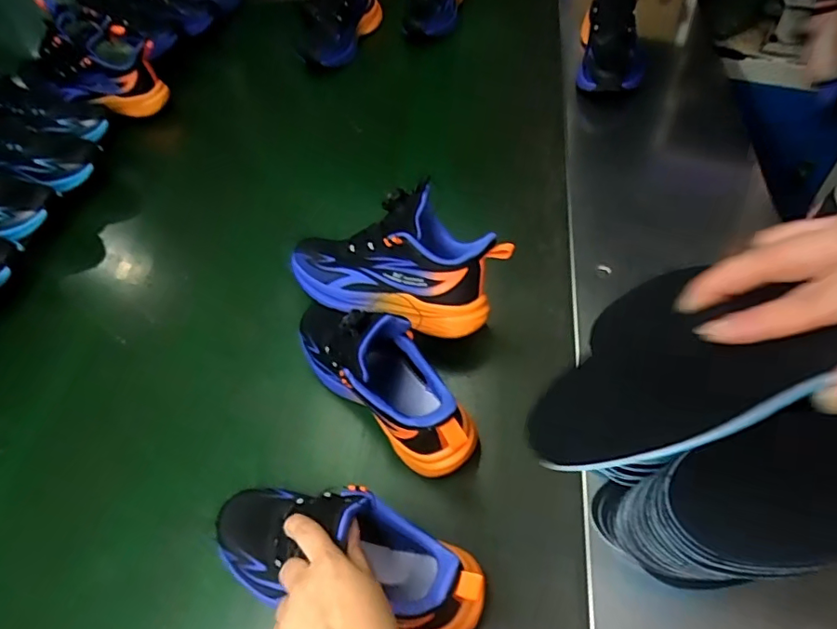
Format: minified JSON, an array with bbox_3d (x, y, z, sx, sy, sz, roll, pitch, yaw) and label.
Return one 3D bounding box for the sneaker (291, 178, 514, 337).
[{"bbox_3d":[-0.024,-0.067,0.591,0.245,0.142,0.087,17,16,17],"label":"sneaker"}]

